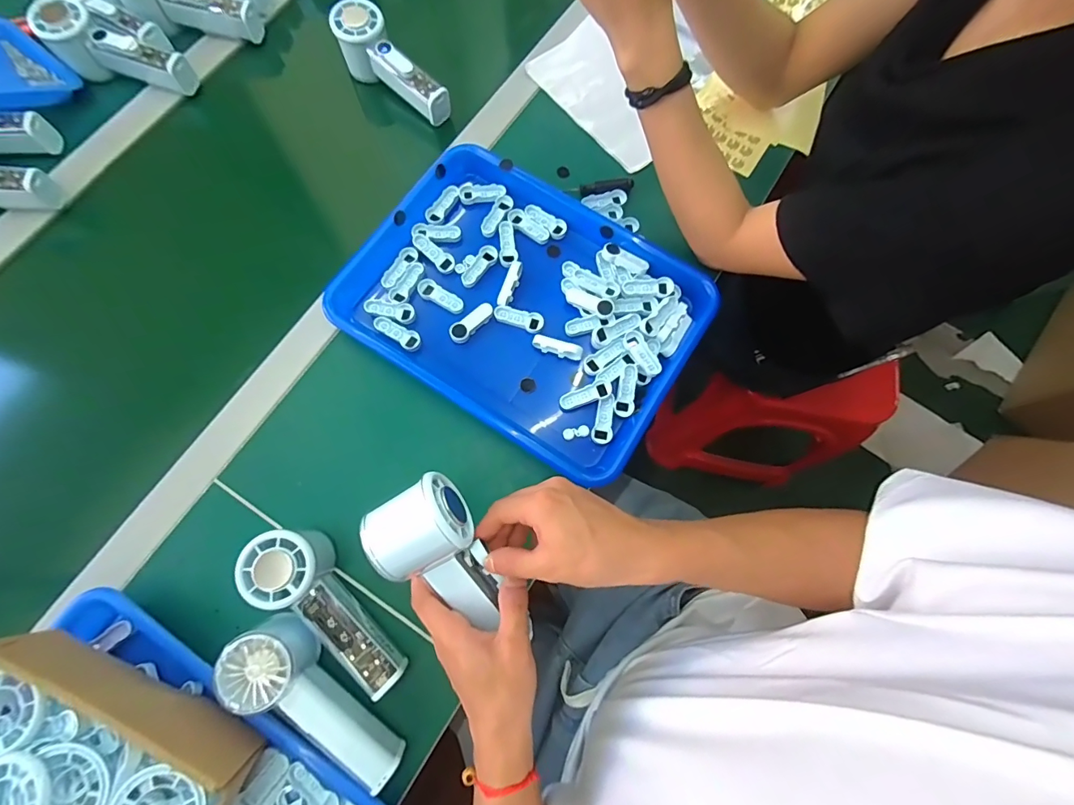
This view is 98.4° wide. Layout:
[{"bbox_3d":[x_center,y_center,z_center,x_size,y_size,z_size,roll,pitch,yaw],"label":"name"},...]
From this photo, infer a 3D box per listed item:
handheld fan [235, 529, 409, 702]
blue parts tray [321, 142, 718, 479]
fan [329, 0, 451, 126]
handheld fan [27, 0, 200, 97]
[{"bbox_3d":[-0.173,0.169,0.389,0.055,0.060,0.155,-42,94,-10],"label":"handheld fan"},{"bbox_3d":[-0.007,-0.103,0.479,0.335,0.041,0.263,34,77,8],"label":"blue parts tray"},{"bbox_3d":[-0.164,-0.383,0.536,0.159,0.059,0.054,42,78,-4],"label":"fan"},{"bbox_3d":[-0.468,-0.393,0.523,0.148,0.055,0.050,15,75,-14],"label":"handheld fan"}]

